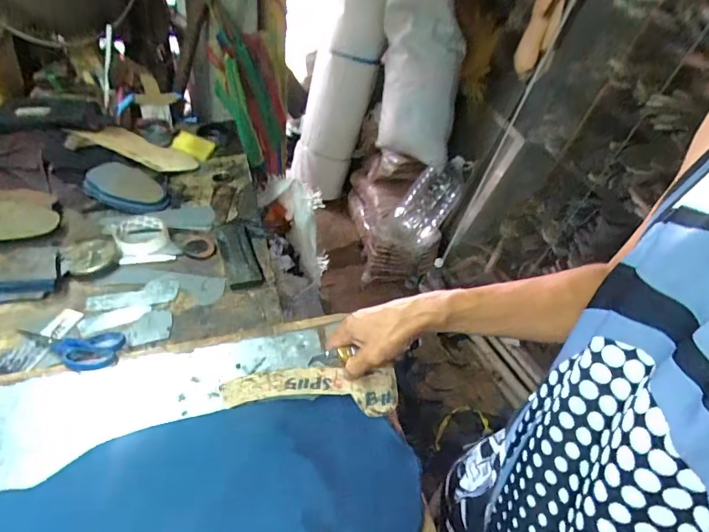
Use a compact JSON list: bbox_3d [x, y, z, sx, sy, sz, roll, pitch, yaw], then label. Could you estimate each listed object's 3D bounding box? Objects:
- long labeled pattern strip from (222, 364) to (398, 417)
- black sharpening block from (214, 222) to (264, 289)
[{"bbox_3d":[-0.052,0.150,0.519,0.203,0.007,0.055,-2,84,1],"label":"long labeled pattern strip"},{"bbox_3d":[-0.201,-0.021,0.748,0.054,0.023,0.172,-12,47,-19],"label":"black sharpening block"}]

